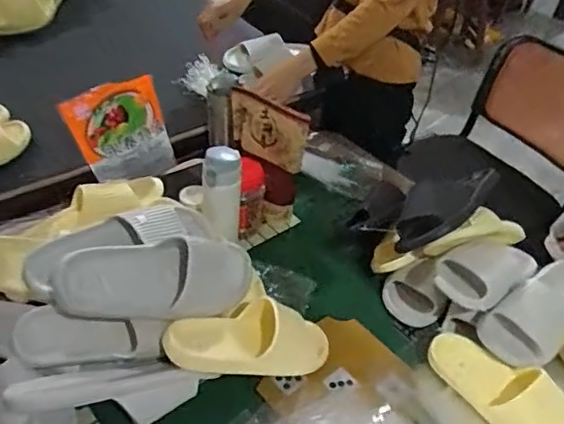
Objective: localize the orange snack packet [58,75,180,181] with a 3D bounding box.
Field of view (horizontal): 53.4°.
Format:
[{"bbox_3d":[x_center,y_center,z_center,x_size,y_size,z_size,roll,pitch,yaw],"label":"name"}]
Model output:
[{"bbox_3d":[-0.294,-0.139,1.038,0.171,0.199,0.028,-27,34,-23],"label":"orange snack packet"}]

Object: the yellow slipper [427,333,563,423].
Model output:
[{"bbox_3d":[0.325,0.263,0.817,0.105,0.053,0.243,-40,56,-18],"label":"yellow slipper"}]

